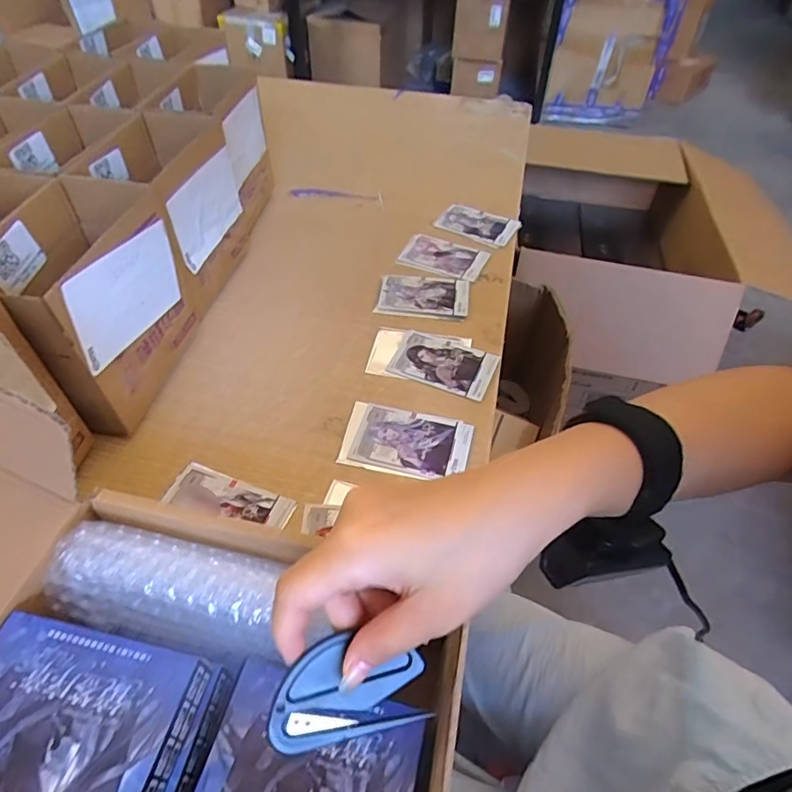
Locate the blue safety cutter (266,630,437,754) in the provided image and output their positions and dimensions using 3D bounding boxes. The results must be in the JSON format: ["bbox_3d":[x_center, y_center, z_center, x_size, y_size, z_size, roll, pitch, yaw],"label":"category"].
[{"bbox_3d":[-0.022,0.131,0.235,0.070,0.004,0.045,-7,85,-11],"label":"blue safety cutter"}]

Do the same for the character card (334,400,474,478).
[{"bbox_3d":[0.009,0.040,0.457,0.108,0.005,0.067,11,50,9],"label":"character card"}]

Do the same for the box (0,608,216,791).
[{"bbox_3d":[-0.156,0.171,0.235,0.106,0.038,0.120,13,49,8],"label":"box"}]

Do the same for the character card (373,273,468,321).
[{"bbox_3d":[0.031,-0.115,0.589,0.099,0.004,0.072,9,49,5],"label":"character card"}]

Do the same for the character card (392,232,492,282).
[{"bbox_3d":[0.060,-0.173,0.640,0.100,0.007,0.076,21,51,16],"label":"character card"}]

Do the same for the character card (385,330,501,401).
[{"bbox_3d":[0.047,-0.033,0.519,0.099,0.006,0.065,19,54,15],"label":"character card"}]

